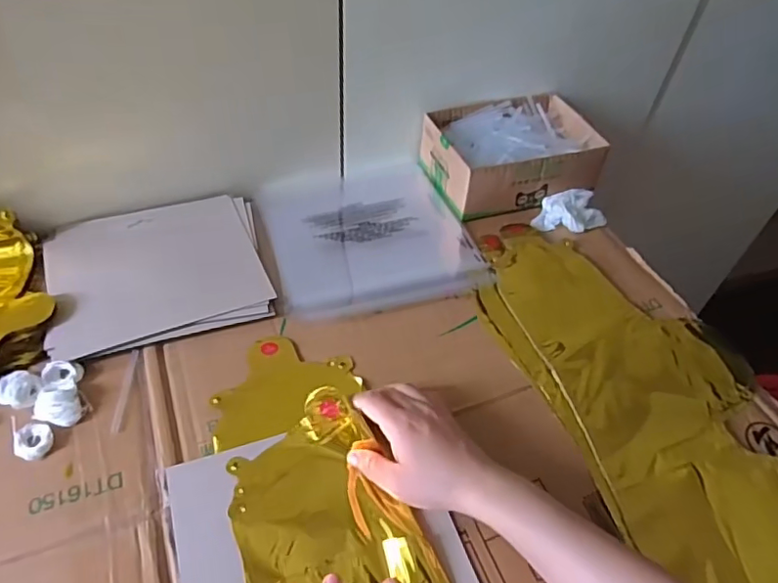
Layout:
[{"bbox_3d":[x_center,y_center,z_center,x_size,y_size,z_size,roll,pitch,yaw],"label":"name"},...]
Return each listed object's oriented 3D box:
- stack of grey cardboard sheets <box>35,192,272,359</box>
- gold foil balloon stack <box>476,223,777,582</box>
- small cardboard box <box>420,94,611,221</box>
[{"bbox_3d":[-0.227,-0.026,0.558,0.196,0.013,0.174,-14,52,-16],"label":"stack of grey cardboard sheets"},{"bbox_3d":[0.238,0.088,0.496,0.199,0.020,0.423,-18,53,-19],"label":"gold foil balloon stack"},{"bbox_3d":[0.143,-0.165,0.671,0.185,0.063,0.134,-14,52,-16],"label":"small cardboard box"}]

